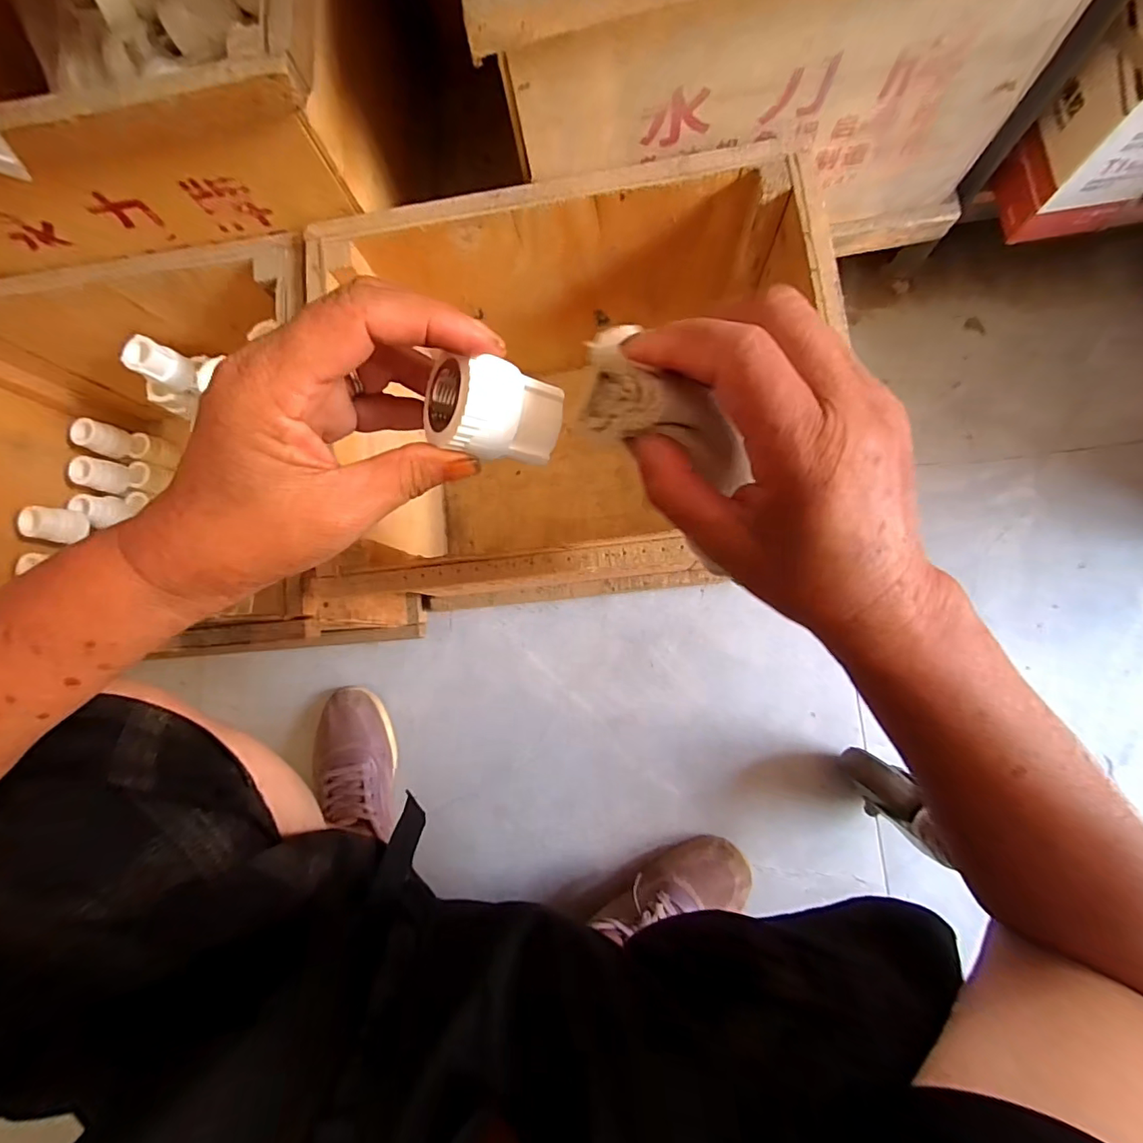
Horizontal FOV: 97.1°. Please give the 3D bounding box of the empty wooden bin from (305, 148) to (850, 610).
[{"bbox_3d":[0.008,-0.138,0.506,0.395,0.286,0.307,-7,82,4],"label":"empty wooden bin"}]

